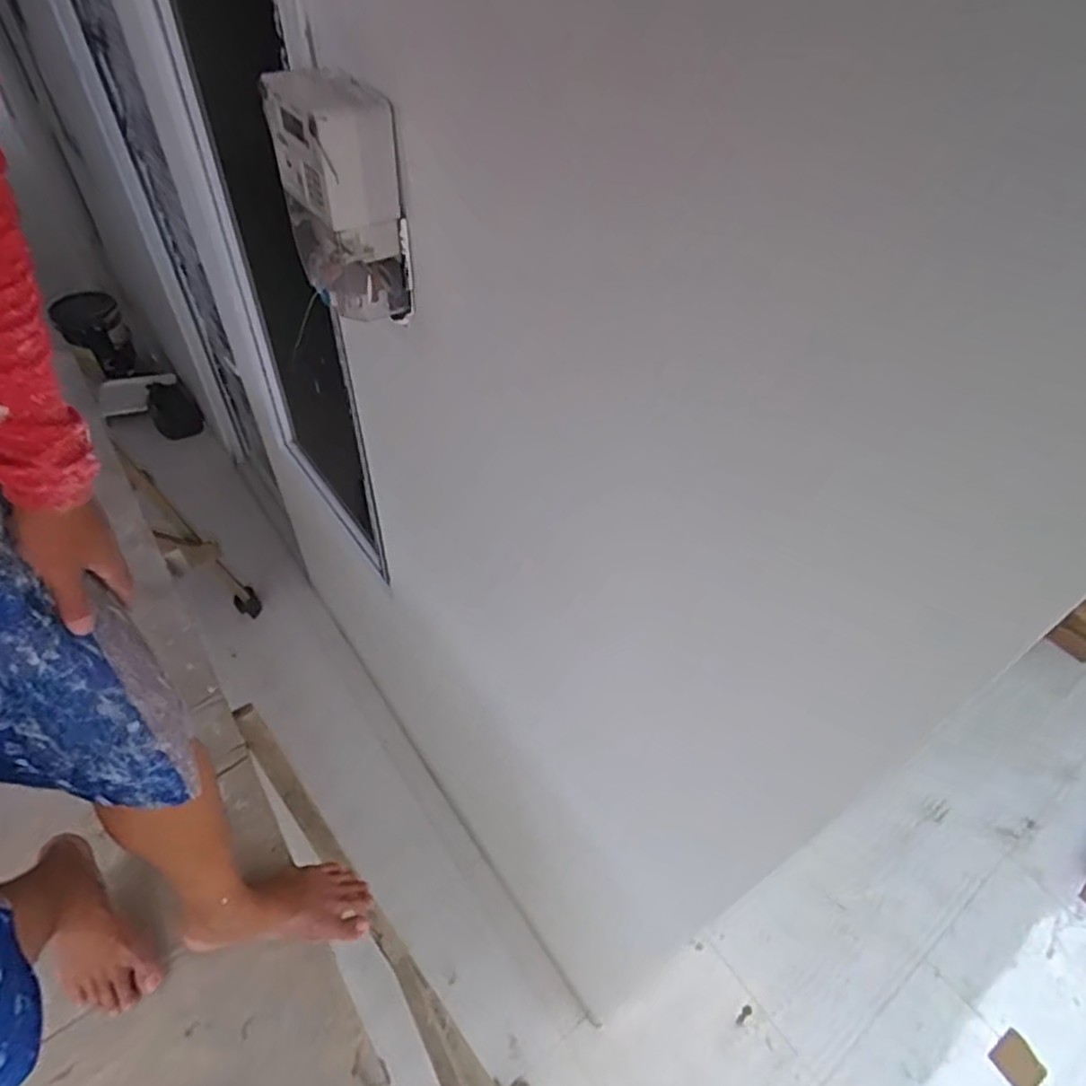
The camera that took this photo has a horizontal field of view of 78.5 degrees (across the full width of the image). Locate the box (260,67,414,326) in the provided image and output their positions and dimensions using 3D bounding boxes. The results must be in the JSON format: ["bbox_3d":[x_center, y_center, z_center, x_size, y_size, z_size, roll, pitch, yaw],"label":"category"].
[{"bbox_3d":[-0.213,-0.368,0.726,0.103,0.225,0.148,-23,55,-22],"label":"box"}]

